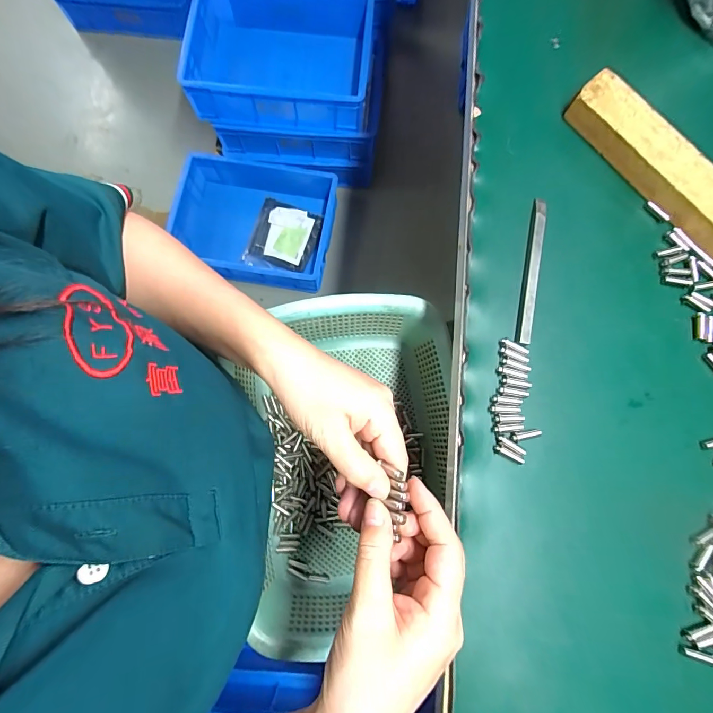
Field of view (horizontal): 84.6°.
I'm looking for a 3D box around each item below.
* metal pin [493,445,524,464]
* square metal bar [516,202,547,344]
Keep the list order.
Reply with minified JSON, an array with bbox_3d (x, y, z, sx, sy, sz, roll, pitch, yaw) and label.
[{"bbox_3d":[0.107,0.069,0.273,0.021,0.004,0.006,25,79,4],"label":"metal pin"},{"bbox_3d":[0.134,-0.067,0.300,0.011,0.006,0.118,12,78,1],"label":"square metal bar"}]

